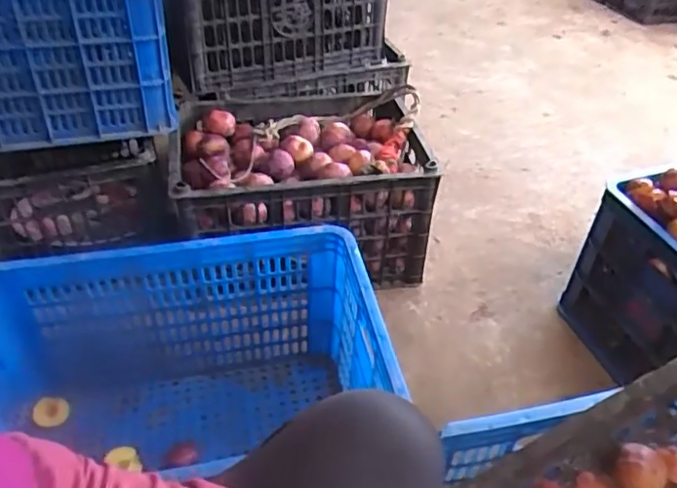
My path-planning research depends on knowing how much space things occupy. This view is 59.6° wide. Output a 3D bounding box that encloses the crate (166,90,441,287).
[{"bbox_3d":[-0.072,-0.107,1.242,0.488,0.283,0.383,-6,41,-8],"label":"crate"}]

